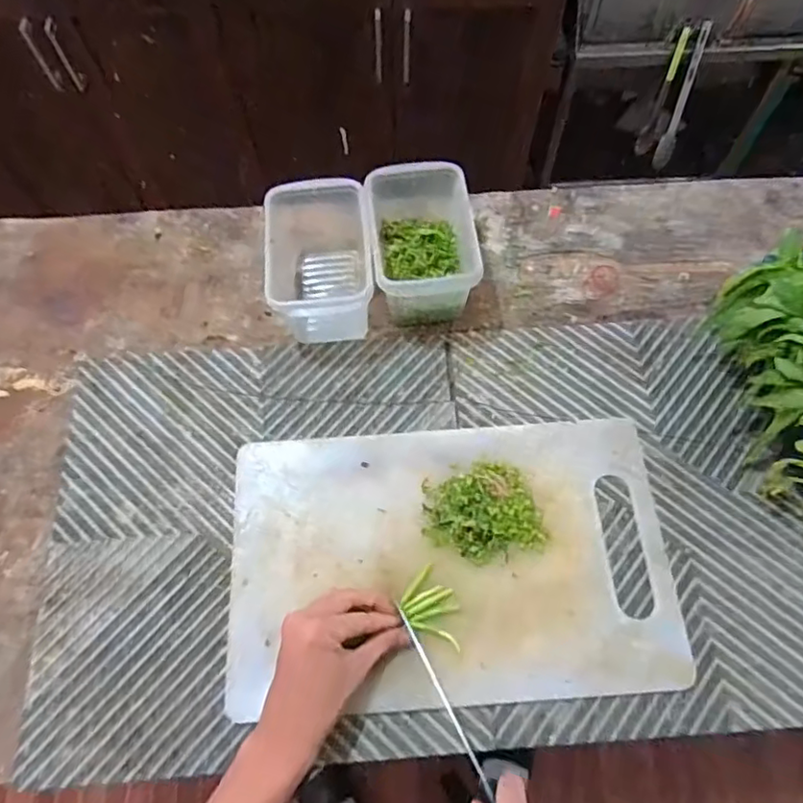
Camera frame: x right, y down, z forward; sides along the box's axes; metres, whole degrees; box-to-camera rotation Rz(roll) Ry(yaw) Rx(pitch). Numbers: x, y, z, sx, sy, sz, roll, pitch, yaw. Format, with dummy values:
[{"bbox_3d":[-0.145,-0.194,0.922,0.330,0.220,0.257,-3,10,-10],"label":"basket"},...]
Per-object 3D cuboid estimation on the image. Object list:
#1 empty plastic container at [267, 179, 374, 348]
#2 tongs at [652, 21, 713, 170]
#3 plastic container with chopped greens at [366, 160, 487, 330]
[{"bbox_3d":[-0.088,-0.148,0.652,0.107,0.097,0.156,-8,65,-2],"label":"empty plastic container"},{"bbox_3d":[0.575,-0.611,1.243,0.032,0.277,0.035,12,43,8],"label":"tongs"},{"bbox_3d":[0.020,-0.166,0.656,0.100,0.100,0.140,-8,65,-2],"label":"plastic container with chopped greens"}]

